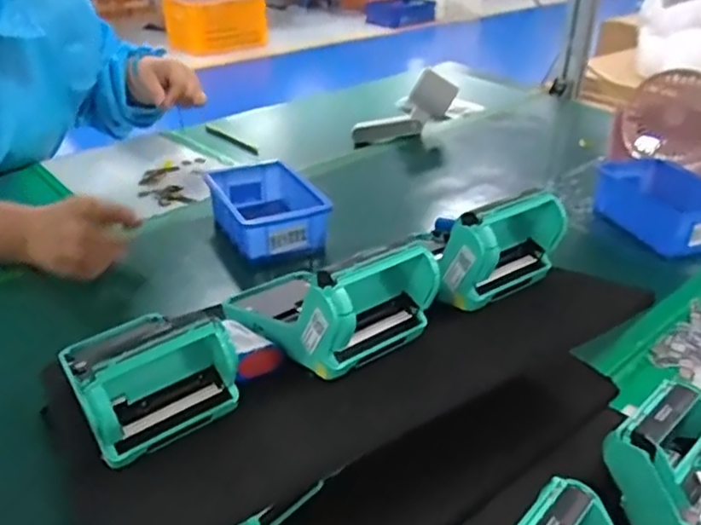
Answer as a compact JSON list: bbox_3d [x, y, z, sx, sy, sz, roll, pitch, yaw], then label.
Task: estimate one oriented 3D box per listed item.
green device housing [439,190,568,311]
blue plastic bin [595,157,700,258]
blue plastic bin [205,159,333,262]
[{"bbox_3d":[0.100,-0.010,0.425,0.082,0.066,0.041,-14,33,-25],"label":"green device housing"},{"bbox_3d":[0.353,-0.063,0.738,0.090,0.070,0.158,-12,32,-21],"label":"blue plastic bin"},{"bbox_3d":[-0.092,-0.053,0.699,0.104,0.065,0.146,-9,31,-18],"label":"blue plastic bin"}]

